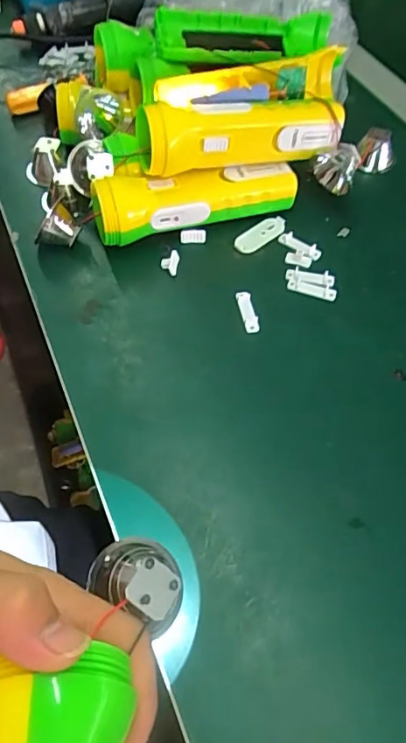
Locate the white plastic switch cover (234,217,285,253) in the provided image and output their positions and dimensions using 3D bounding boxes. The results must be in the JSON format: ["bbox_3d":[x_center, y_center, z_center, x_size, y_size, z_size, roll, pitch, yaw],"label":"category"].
[{"bbox_3d":[0.047,-0.113,0.427,0.049,0.004,0.019,-34,63,-20],"label":"white plastic switch cover"}]

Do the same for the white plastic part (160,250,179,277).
[{"bbox_3d":[-0.026,-0.084,0.405,0.014,0.012,0.019,-3,57,-2],"label":"white plastic part"}]

